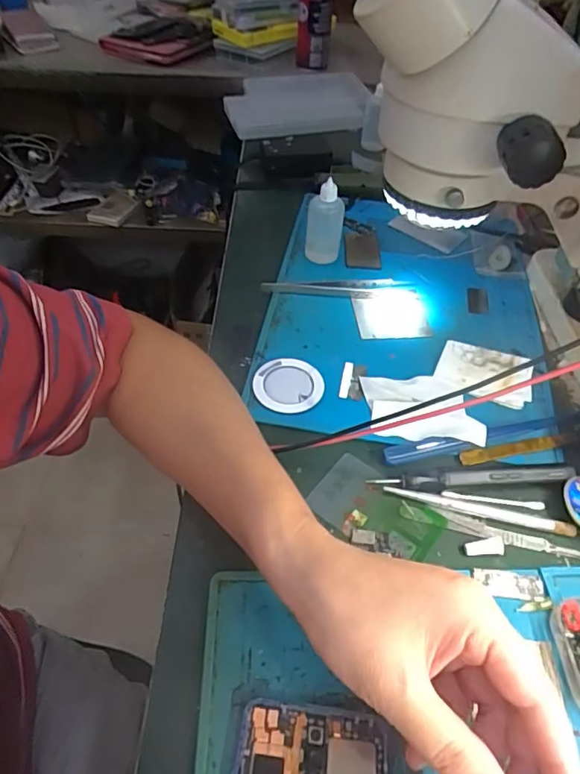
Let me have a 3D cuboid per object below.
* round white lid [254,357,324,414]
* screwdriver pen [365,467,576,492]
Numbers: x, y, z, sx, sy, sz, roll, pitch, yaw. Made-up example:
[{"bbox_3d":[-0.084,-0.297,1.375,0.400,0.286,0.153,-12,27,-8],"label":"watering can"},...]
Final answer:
[{"bbox_3d":[-0.001,-0.002,0.421,0.056,0.005,0.056,1,49,-1],"label":"round white lid"},{"bbox_3d":[0.128,0.064,0.360,0.140,0.013,0.014,-3,49,-4],"label":"screwdriver pen"}]

